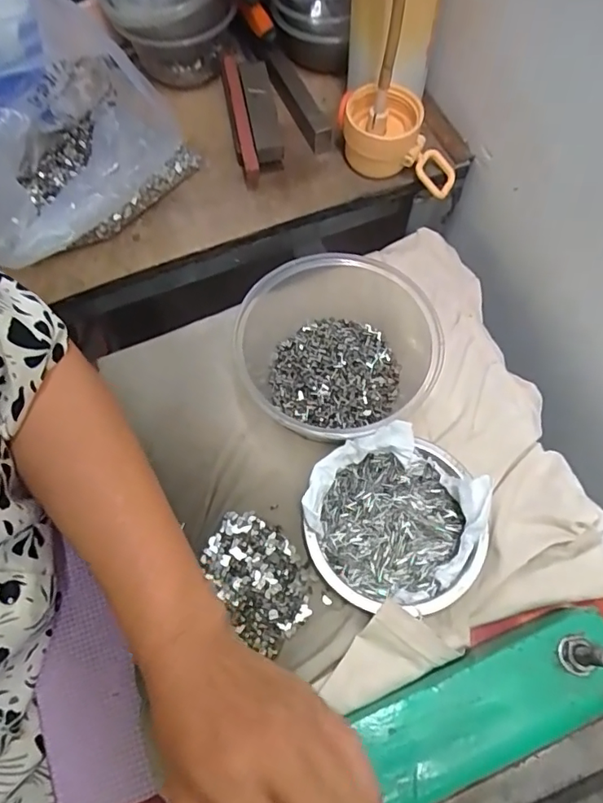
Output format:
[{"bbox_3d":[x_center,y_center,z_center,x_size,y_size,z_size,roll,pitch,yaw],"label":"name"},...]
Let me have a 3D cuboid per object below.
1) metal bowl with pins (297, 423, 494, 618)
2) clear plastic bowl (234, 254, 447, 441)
[{"bbox_3d":[0.063,0.079,0.354,0.119,0.034,0.117,2,67,1],"label":"metal bowl with pins"},{"bbox_3d":[0.033,-0.040,0.386,0.141,0.072,0.136,0,67,1],"label":"clear plastic bowl"}]

